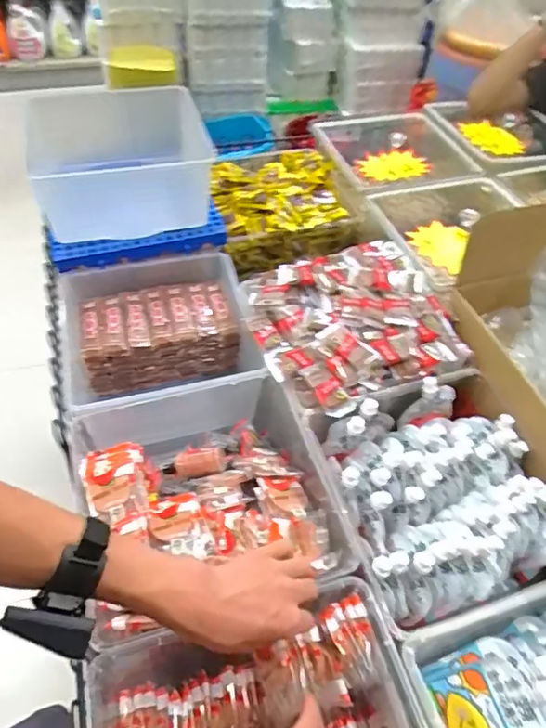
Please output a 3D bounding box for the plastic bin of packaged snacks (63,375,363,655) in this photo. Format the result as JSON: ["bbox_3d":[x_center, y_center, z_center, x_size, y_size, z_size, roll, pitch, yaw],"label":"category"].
[{"bbox_3d":[-0.094,0.173,0.699,0.303,0.140,0.341,-11,51,-12],"label":"plastic bin of packaged snacks"}]

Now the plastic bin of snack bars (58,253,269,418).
[{"bbox_3d":[-0.180,-0.029,0.852,0.303,0.132,0.289,-12,51,-13],"label":"plastic bin of snack bars"}]

